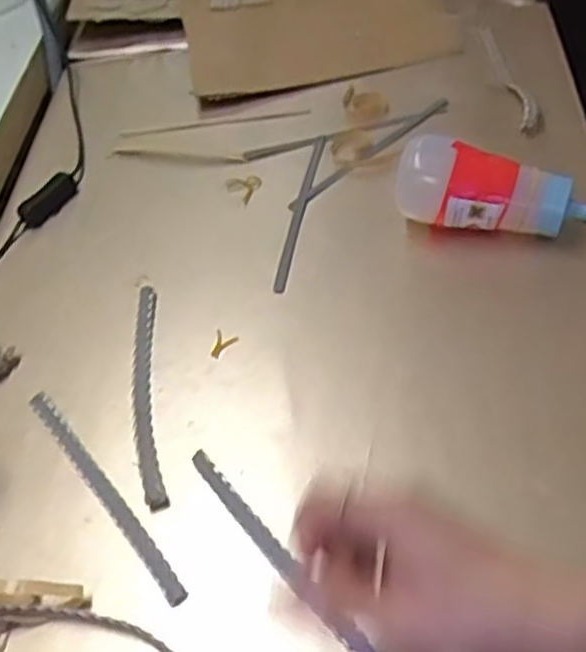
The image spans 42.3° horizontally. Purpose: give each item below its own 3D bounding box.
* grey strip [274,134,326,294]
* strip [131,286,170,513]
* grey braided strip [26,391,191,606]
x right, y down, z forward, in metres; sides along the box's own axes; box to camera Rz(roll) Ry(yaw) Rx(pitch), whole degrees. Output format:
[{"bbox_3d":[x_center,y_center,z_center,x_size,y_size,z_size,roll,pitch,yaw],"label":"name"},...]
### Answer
[{"bbox_3d":[0.007,-0.102,0.642,0.010,0.011,0.188,4,52,14],"label":"grey strip"},{"bbox_3d":[-0.106,0.045,0.546,0.021,0.006,0.190,-12,50,0],"label":"strip"},{"bbox_3d":[-0.126,0.107,0.499,0.013,0.005,0.192,-36,55,-18],"label":"grey braided strip"}]

